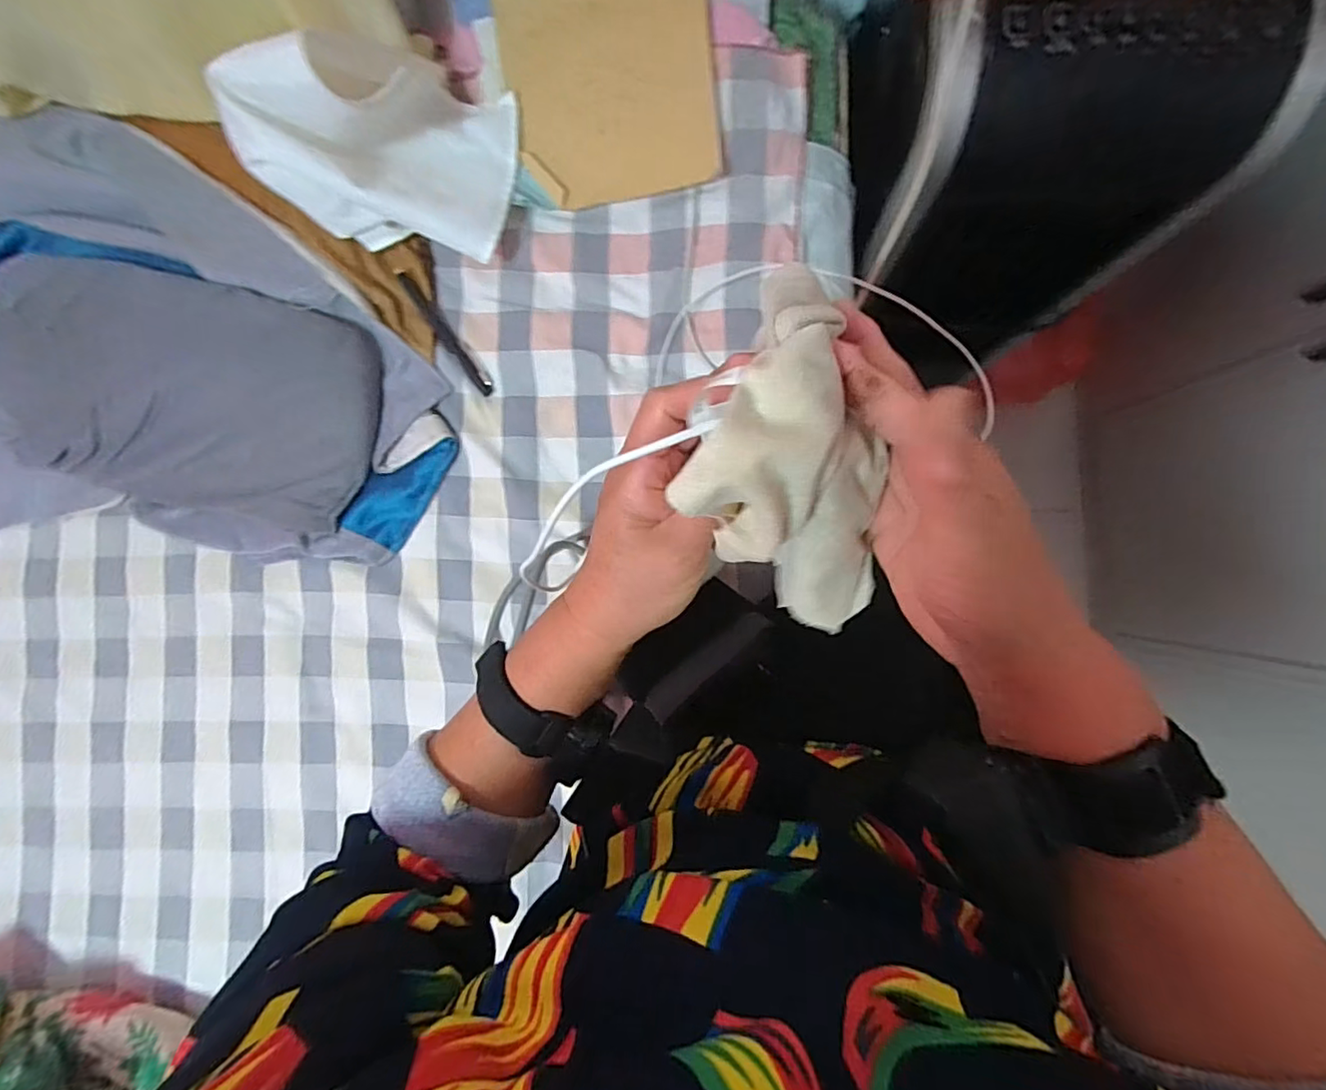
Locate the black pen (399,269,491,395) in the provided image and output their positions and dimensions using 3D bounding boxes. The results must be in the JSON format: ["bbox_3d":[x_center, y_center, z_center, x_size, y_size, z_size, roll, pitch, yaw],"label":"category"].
[{"bbox_3d":[-0.203,-0.196,0.538,0.015,0.014,0.133,-38,86,2],"label":"black pen"}]

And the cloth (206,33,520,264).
[{"bbox_3d":[-0.225,-0.343,0.467,0.177,0.135,0.156,12,89,5],"label":"cloth"}]

